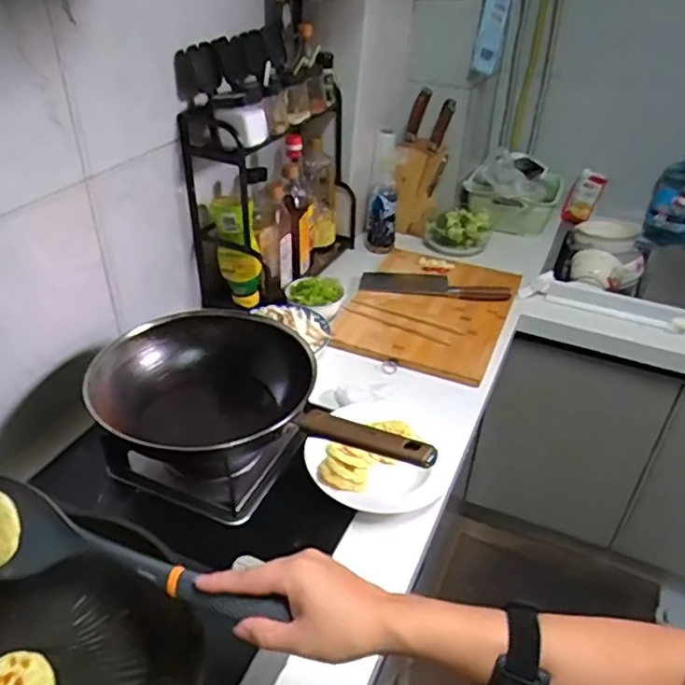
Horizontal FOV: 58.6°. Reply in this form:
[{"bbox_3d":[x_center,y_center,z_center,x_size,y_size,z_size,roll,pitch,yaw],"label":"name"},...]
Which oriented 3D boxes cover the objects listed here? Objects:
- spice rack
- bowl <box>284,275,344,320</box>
[{"bbox_3d":[-0.141,-0.318,1.223,0.199,0.375,0.369,14,37,17],"label":"spice rack"},{"bbox_3d":[-0.055,-0.078,1.182,0.109,0.071,0.091,6,36,6],"label":"bowl"}]

